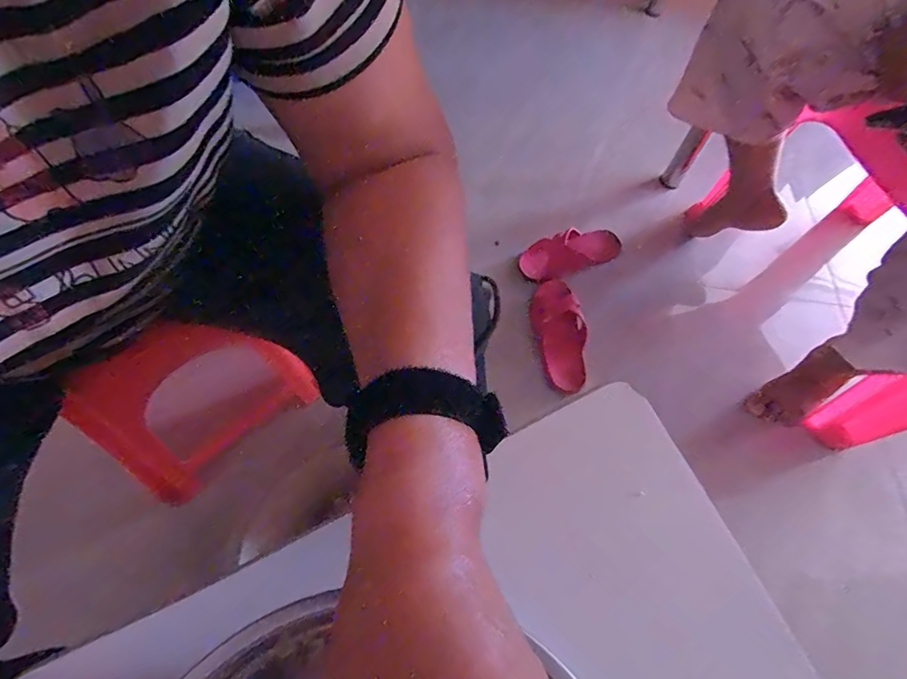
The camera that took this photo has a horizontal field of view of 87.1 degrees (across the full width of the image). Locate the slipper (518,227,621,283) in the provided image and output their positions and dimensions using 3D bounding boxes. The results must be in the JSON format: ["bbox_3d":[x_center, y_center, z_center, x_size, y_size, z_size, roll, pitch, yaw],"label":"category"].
[{"bbox_3d":[0.236,-0.173,0.957,0.200,0.049,0.079,-12,62,4],"label":"slipper"}]

